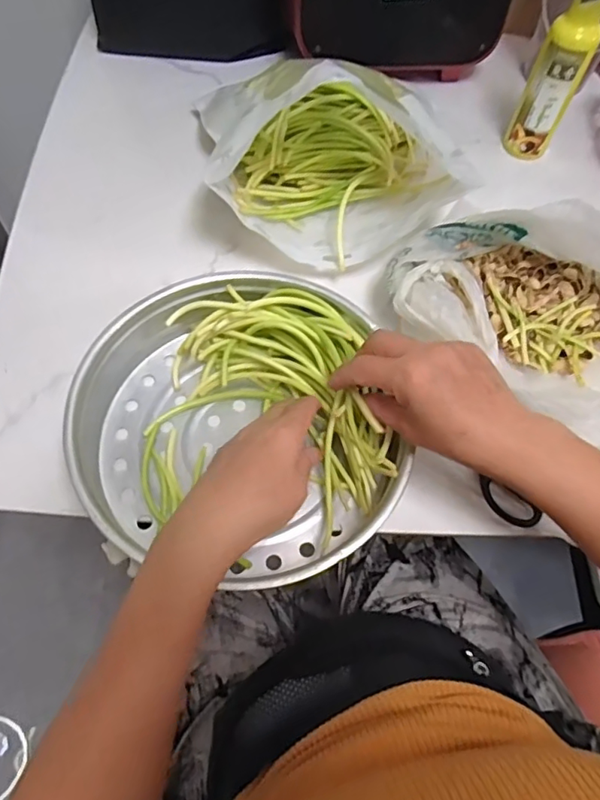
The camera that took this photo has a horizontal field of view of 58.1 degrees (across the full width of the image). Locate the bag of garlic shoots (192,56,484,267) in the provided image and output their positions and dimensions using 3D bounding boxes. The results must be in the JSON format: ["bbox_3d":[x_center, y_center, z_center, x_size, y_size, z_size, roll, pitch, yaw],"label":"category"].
[{"bbox_3d":[0.037,-0.242,0.525,0.238,0.144,0.181,-6,62,-6],"label":"bag of garlic shoots"}]

